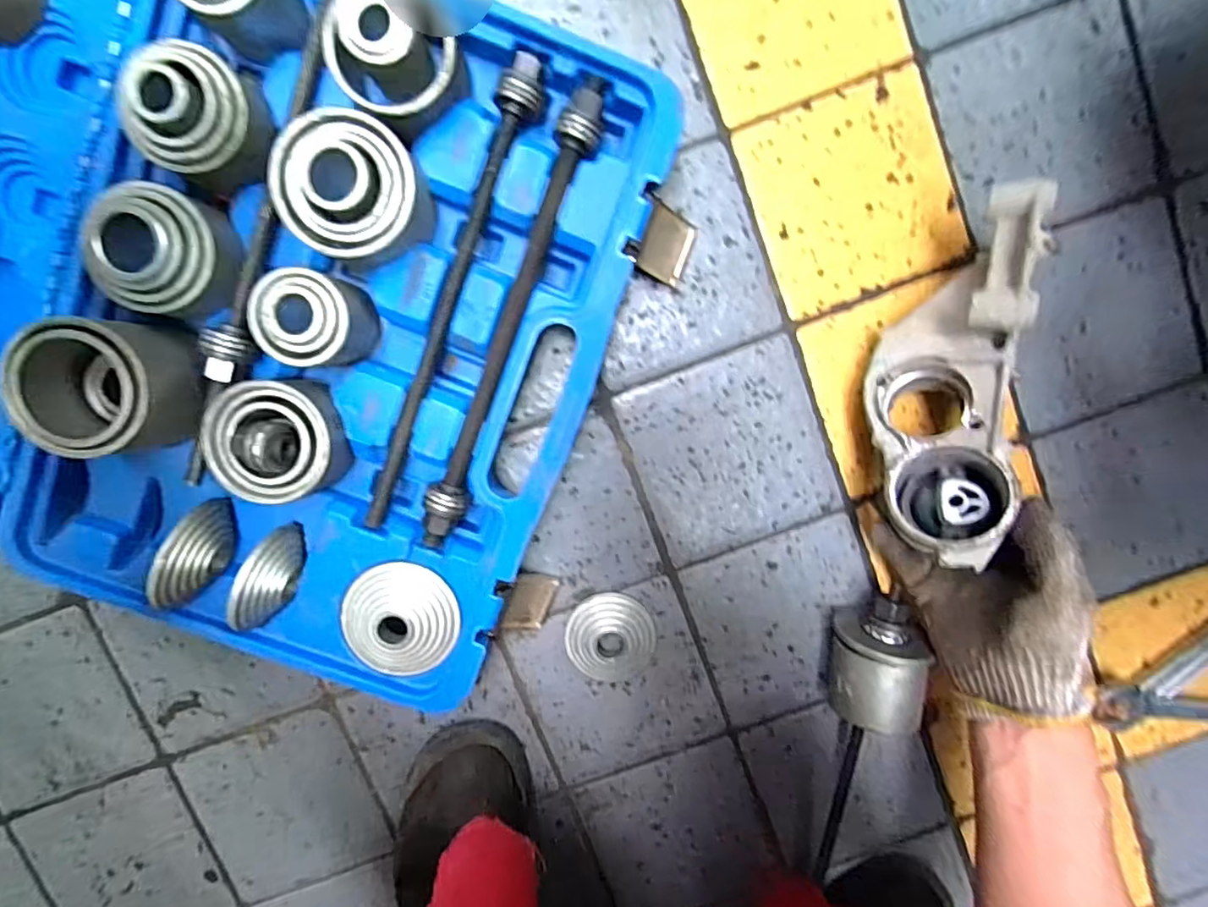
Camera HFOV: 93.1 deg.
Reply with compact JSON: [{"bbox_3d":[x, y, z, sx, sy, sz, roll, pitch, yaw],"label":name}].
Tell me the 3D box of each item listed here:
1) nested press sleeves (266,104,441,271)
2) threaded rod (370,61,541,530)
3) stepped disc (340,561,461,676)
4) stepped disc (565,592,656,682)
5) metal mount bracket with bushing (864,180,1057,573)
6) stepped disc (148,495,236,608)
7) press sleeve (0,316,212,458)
[{"bbox_3d":[-0.163,-0.170,0.371,0.091,0.041,0.084,0,98,-1],"label":"nested press sleeves"},{"bbox_3d":[-0.111,-0.105,0.400,0.026,0.021,0.330,22,97,-4],"label":"threaded rod"},{"bbox_3d":[-0.152,0.124,0.421,0.084,0.017,0.081,0,98,-1],"label":"stepped disc"},{"bbox_3d":[0.006,0.156,0.476,0.073,0.015,0.076,0,98,-1],"label":"stepped disc"},{"bbox_3d":[0.234,-0.053,0.390,0.075,0.088,0.233,5,99,-2],"label":"metal mount bracket with bushing"},{"bbox_3d":[-0.289,0.070,0.403,0.020,0.057,0.070,9,98,-2],"label":"stepped disc"},{"bbox_3d":[-0.318,-0.042,0.380,0.092,0.078,0.087,-1,98,-1],"label":"press sleeve"}]

